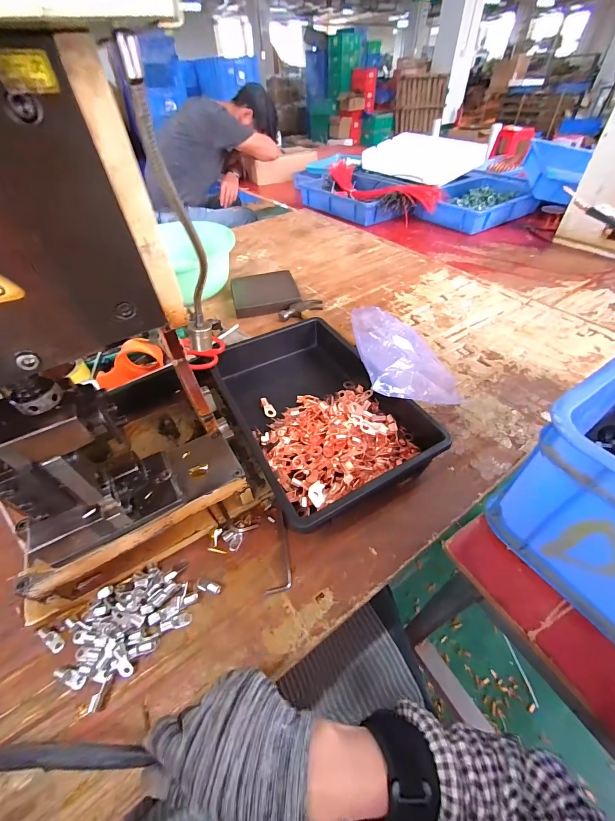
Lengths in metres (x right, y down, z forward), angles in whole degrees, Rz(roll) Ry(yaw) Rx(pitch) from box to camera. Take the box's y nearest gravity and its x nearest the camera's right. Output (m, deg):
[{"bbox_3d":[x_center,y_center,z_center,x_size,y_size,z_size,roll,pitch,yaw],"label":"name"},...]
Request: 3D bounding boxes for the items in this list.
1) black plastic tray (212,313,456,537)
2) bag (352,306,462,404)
[{"bbox_3d":[0.016,-0.026,0.533,0.266,0.056,0.396,-20,49,-16],"label":"black plastic tray"},{"bbox_3d":[0.171,-0.097,0.569,0.168,0.082,0.235,-5,47,-2],"label":"bag"}]

